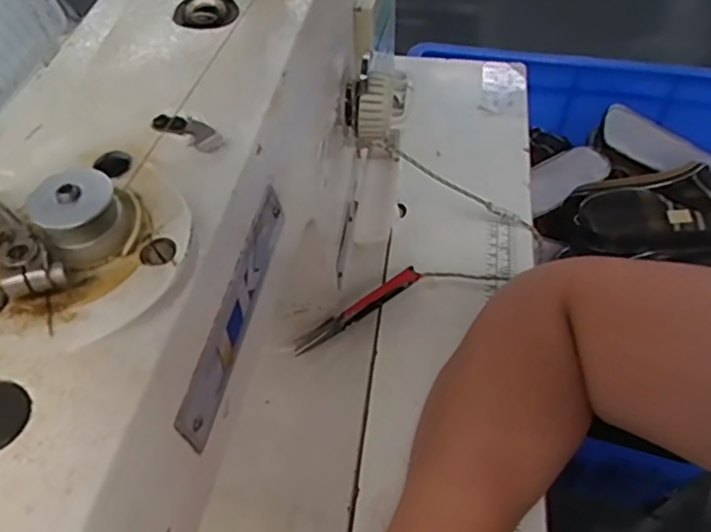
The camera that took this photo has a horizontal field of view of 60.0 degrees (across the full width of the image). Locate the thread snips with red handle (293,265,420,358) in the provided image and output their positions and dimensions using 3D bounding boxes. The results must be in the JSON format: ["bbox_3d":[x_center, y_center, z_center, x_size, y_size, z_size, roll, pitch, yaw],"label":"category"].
[{"bbox_3d":[0.001,0.031,0.436,0.102,0.016,0.011,-29,57,-20],"label":"thread snips with red handle"}]

